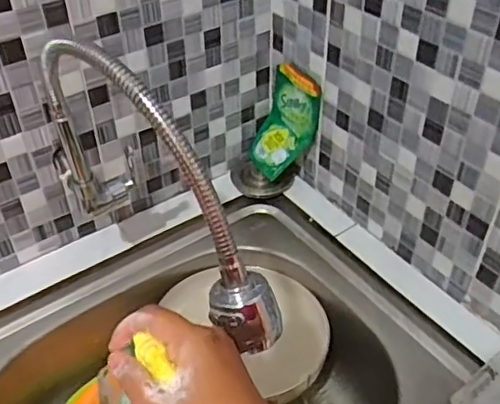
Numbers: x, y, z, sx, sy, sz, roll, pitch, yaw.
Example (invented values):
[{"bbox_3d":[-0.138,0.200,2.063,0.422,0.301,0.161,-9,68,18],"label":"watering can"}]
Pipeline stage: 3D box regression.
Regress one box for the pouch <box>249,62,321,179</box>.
[{"bbox_3d":[0.037,-0.099,0.750,0.069,0.145,0.085,-17,44,-17],"label":"pouch"}]

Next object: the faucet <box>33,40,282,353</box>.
[{"bbox_3d":[-0.085,-0.023,0.461,0.045,0.212,0.292,-30,49,-29],"label":"faucet"}]

